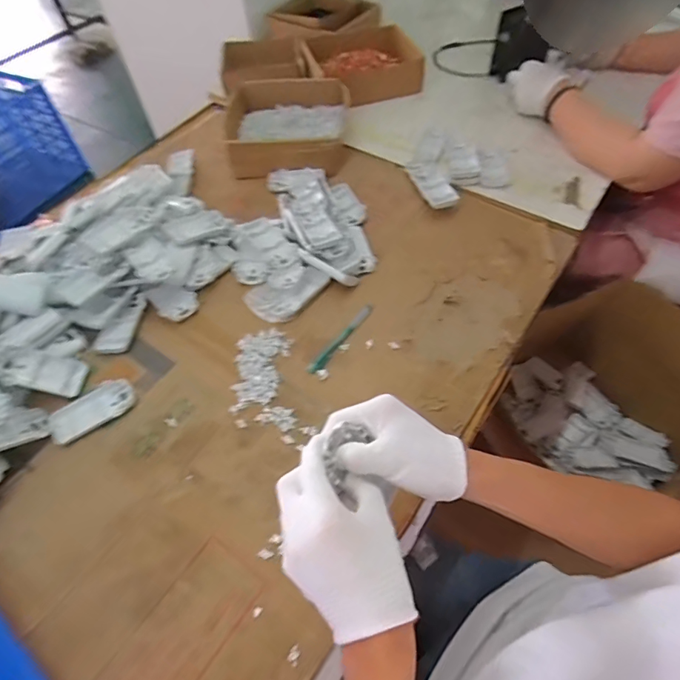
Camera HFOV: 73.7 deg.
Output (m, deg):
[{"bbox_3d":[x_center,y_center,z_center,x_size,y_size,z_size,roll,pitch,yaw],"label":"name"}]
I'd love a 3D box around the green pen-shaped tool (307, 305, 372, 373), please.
[{"bbox_3d":[0.001,-0.003,0.610,0.017,0.006,0.127,30,61,22],"label":"green pen-shaped tool"}]

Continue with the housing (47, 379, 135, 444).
[{"bbox_3d":[-0.306,0.085,0.563,0.099,0.007,0.056,-33,59,-19],"label":"housing"}]

